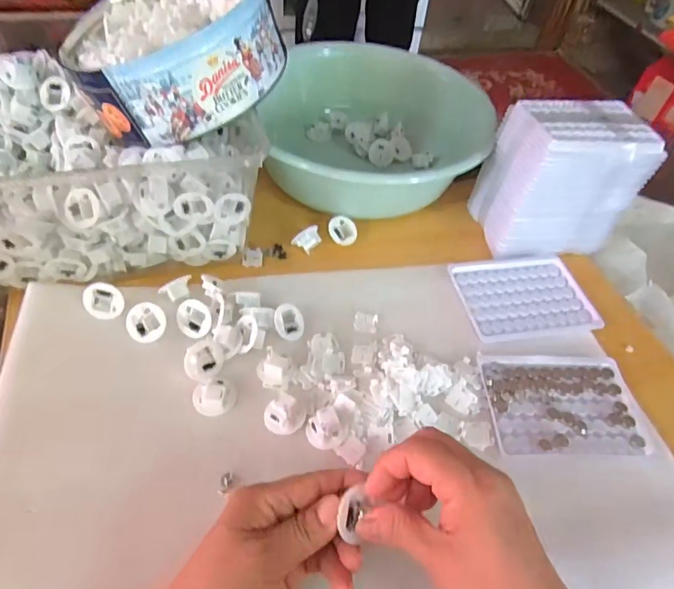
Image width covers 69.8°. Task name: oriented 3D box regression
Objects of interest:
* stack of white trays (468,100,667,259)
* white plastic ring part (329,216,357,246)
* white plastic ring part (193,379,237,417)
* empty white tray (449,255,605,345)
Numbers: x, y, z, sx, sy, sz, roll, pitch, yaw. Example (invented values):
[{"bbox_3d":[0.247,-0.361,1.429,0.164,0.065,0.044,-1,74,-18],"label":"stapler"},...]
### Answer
[{"bbox_3d":[0.239,-0.125,0.514,0.136,0.125,0.099,-1,50,-7],"label":"stack of white trays"},{"bbox_3d":[0.006,-0.069,0.524,0.031,0.015,0.032,4,50,-3],"label":"white plastic ring part"},{"bbox_3d":[-0.096,0.081,0.379,0.033,0.016,0.029,-12,53,-16],"label":"white plastic ring part"},{"bbox_3d":[0.185,0.000,0.488,0.128,0.011,0.107,-7,52,-12],"label":"empty white tray"}]

